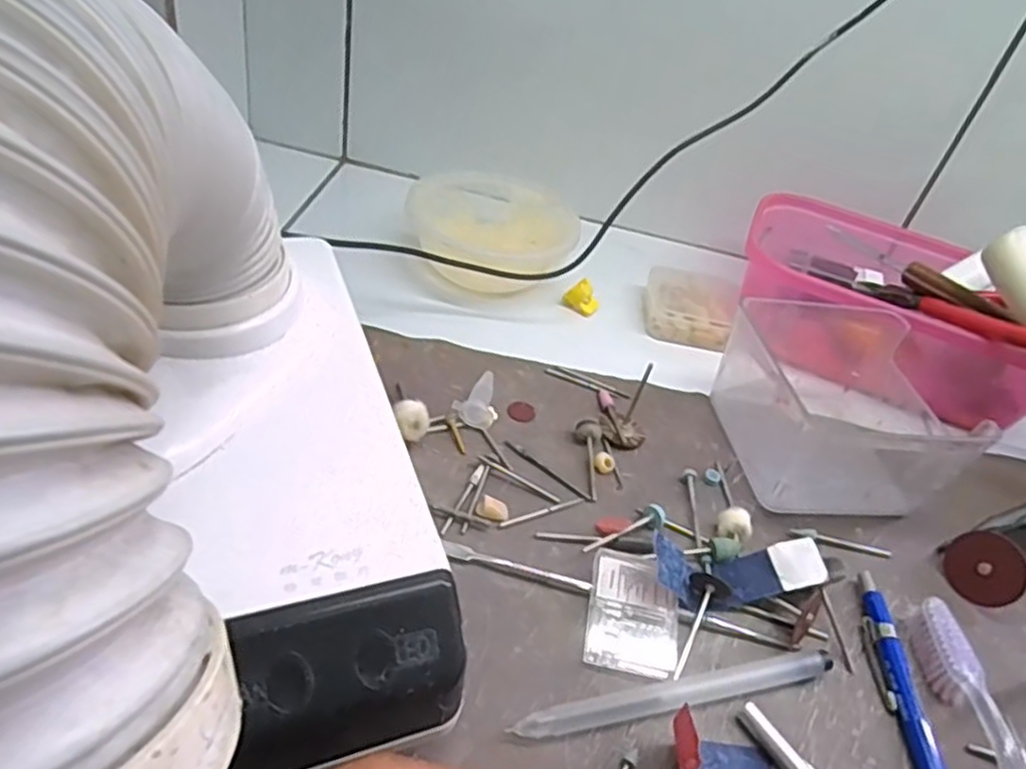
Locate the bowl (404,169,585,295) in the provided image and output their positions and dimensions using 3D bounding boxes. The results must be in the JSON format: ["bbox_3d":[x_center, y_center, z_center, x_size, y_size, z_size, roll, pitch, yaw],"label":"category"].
[{"bbox_3d":[-0.012,-0.086,0.443,0.105,0.046,0.088,4,42,-12],"label":"bowl"}]

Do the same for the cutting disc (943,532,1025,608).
[{"bbox_3d":[0.208,0.081,0.318,0.031,0.031,0.004,24,9,42],"label":"cutting disc"}]

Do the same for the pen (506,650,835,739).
[{"bbox_3d":[0.061,0.107,0.256,0.125,0.009,0.009,-3,43,-18],"label":"pen"}]

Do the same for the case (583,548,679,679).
[{"bbox_3d":[0.047,0.086,0.278,0.034,0.008,0.046,14,40,1],"label":"case"}]

